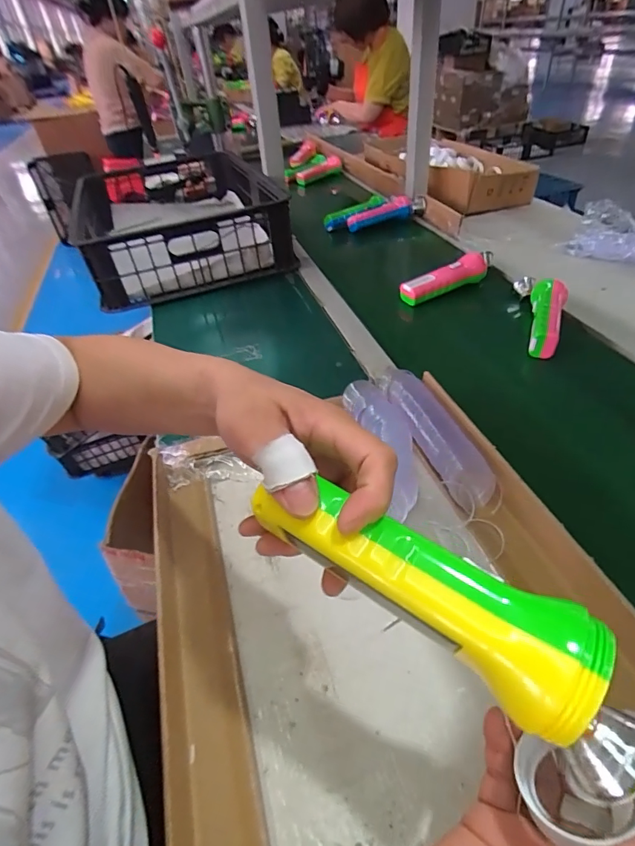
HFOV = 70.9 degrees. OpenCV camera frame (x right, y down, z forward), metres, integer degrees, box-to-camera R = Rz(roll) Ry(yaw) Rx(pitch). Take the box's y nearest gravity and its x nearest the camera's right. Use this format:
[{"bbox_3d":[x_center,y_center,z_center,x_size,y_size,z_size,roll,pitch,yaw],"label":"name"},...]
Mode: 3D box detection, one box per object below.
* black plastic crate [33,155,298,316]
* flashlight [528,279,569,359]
[{"bbox_3d":[-0.345,-0.509,1.075,0.401,0.127,0.673,-18,43,-12],"label":"black plastic crate"},{"bbox_3d":[0.341,-0.161,0.673,0.052,0.055,0.163,15,47,23],"label":"flashlight"}]

